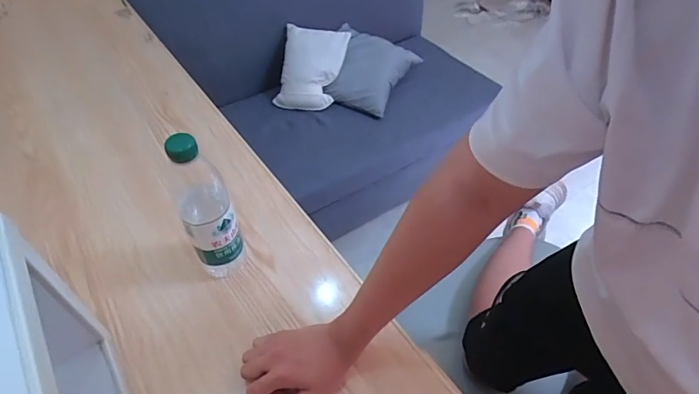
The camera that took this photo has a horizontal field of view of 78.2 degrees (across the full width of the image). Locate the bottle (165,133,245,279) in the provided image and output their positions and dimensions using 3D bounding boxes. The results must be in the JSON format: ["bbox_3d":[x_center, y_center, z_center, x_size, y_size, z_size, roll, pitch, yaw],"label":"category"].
[{"bbox_3d":[-0.180,0.017,0.543,0.060,0.226,0.067,-17,50,-16],"label":"bottle"}]

